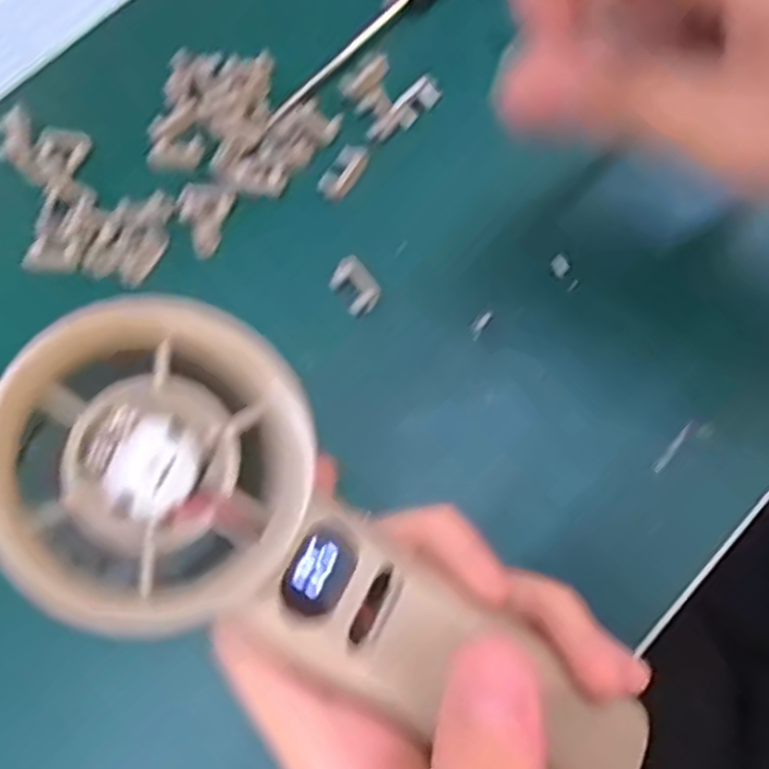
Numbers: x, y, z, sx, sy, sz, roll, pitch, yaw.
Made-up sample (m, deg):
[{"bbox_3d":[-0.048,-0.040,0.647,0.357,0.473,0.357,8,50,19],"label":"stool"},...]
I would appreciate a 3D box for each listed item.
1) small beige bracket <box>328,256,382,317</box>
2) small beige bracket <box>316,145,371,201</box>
[{"bbox_3d":[-0.010,-0.033,0.251,0.012,0.005,0.019,-37,73,-10],"label":"small beige bracket"},{"bbox_3d":[-0.014,-0.077,0.266,0.010,0.004,0.021,39,92,9],"label":"small beige bracket"}]

